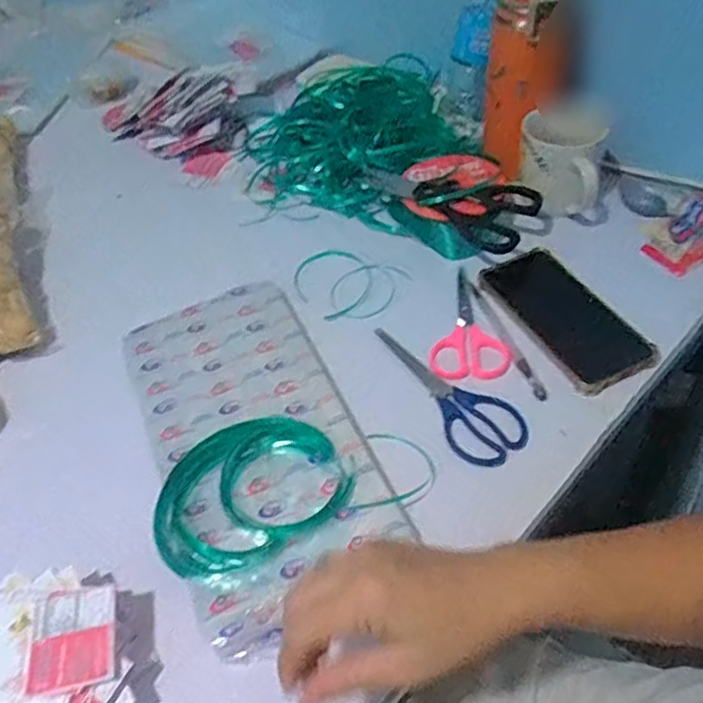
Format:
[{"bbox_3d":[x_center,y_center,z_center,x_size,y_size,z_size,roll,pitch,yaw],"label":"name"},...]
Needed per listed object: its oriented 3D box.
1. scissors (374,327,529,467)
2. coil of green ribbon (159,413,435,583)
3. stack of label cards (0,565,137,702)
[{"bbox_3d":[0.071,0.035,0.563,0.061,0.004,0.168,-38,55,-24],"label":"scissors"},{"bbox_3d":[-0.047,0.097,0.507,0.207,0.029,0.114,-20,50,-11],"label":"coil of green ribbon"},{"bbox_3d":[-0.199,0.200,0.427,0.131,0.042,0.109,21,55,23],"label":"stack of label cards"}]

